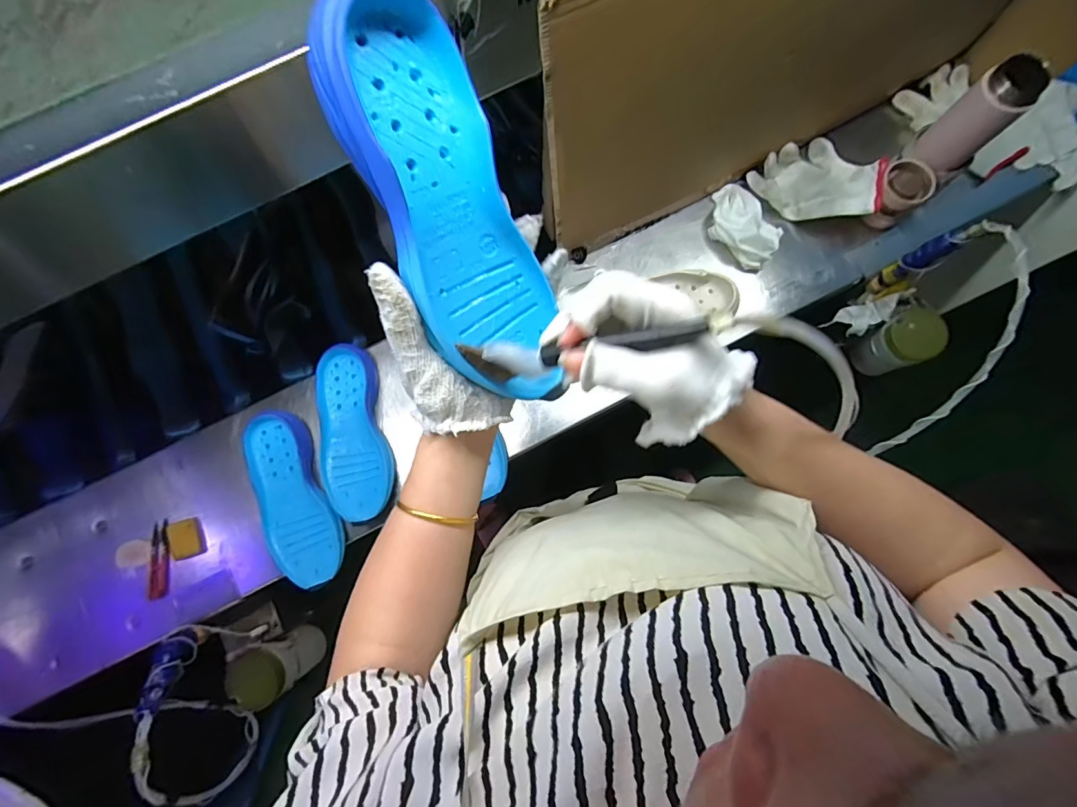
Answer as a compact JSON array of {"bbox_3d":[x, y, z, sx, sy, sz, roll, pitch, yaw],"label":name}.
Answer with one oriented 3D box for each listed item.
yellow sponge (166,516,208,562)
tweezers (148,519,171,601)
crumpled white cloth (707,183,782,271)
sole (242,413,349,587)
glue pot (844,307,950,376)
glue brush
[{"bbox_3d":[-0.477,0.183,0.657,0.047,0.012,0.053,-19,77,-1],"label":"yellow sponge"},{"bbox_3d":[-0.510,0.210,0.653,0.030,0.010,0.099,-8,77,1],"label":"tweezers"},{"bbox_3d":[0.293,-0.256,0.696,0.078,0.034,0.124,-41,78,-6],"label":"crumpled white cloth"},{"bbox_3d":[-0.325,0.125,0.647,0.096,0.029,0.235,-17,77,-1],"label":"sole"},{"bbox_3d":[0.547,-0.093,0.744,0.076,0.111,0.076,-1,77,3],"label":"glue pot"},{"bbox_3d":[0.023,-0.034,0.292,0.147,0.030,0.019,-8,78,24],"label":"glue brush"}]

